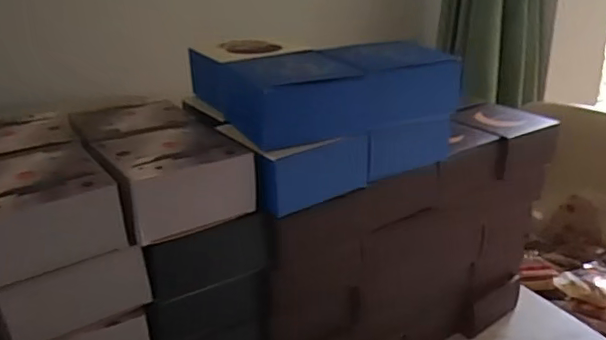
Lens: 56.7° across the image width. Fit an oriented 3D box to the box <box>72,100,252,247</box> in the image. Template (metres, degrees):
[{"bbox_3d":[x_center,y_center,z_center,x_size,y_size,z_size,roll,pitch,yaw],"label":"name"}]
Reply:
[{"bbox_3d":[-0.110,-0.008,0.421,0.089,0.048,0.155,-16,27,-30],"label":"box"}]

